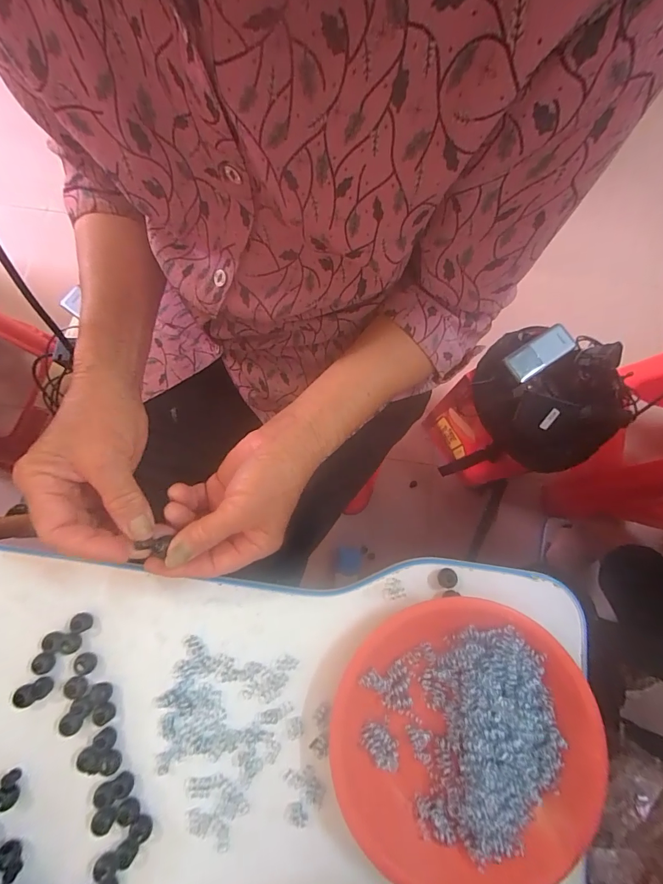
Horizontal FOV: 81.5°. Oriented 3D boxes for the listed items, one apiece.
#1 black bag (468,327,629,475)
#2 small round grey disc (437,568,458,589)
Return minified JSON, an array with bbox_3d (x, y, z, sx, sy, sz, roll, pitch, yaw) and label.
[{"bbox_3d":[0.373,-0.085,0.662,0.226,0.081,0.240,-30,79,-7],"label":"black bag"},{"bbox_3d":[0.097,0.114,0.323,0.015,0.006,0.016,0,78,0],"label":"small round grey disc"}]

